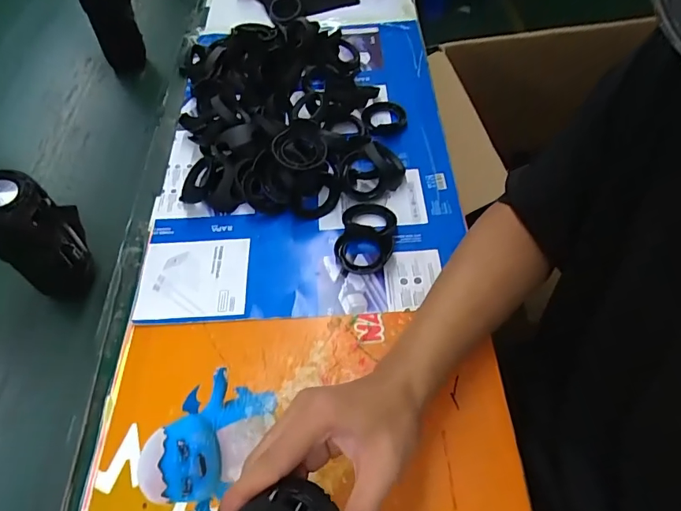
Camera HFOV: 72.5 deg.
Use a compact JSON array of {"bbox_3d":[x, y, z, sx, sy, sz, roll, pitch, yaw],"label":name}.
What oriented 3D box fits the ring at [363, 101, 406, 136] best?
[{"bbox_3d":[0.061,-0.188,0.633,0.060,0.018,0.064,-2,56,3],"label":"ring"}]

